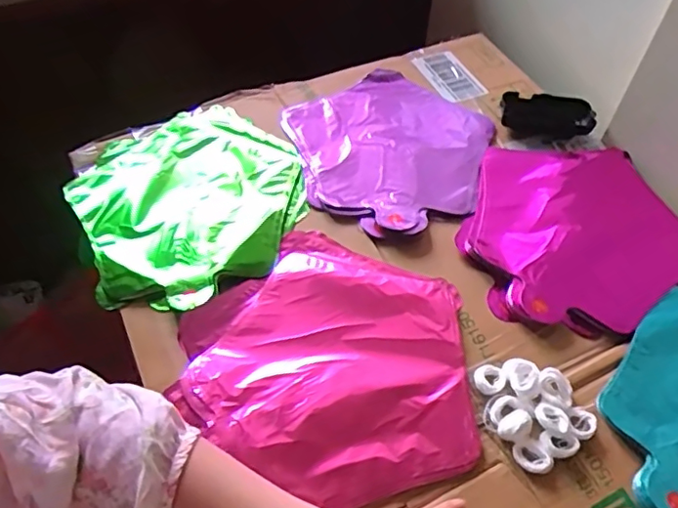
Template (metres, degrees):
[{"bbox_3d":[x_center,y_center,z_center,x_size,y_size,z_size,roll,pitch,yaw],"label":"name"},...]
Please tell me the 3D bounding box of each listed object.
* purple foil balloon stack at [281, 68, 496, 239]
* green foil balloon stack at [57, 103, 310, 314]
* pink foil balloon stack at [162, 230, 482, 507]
[{"bbox_3d":[0.064,-0.126,0.649,0.232,0.013,0.230,-28,59,-20],"label":"purple foil balloon stack"},{"bbox_3d":[-0.150,-0.056,0.593,0.221,0.029,0.249,-22,57,-17],"label":"green foil balloon stack"},{"bbox_3d":[0.000,0.086,0.489,0.245,0.010,0.217,24,57,15],"label":"pink foil balloon stack"}]

